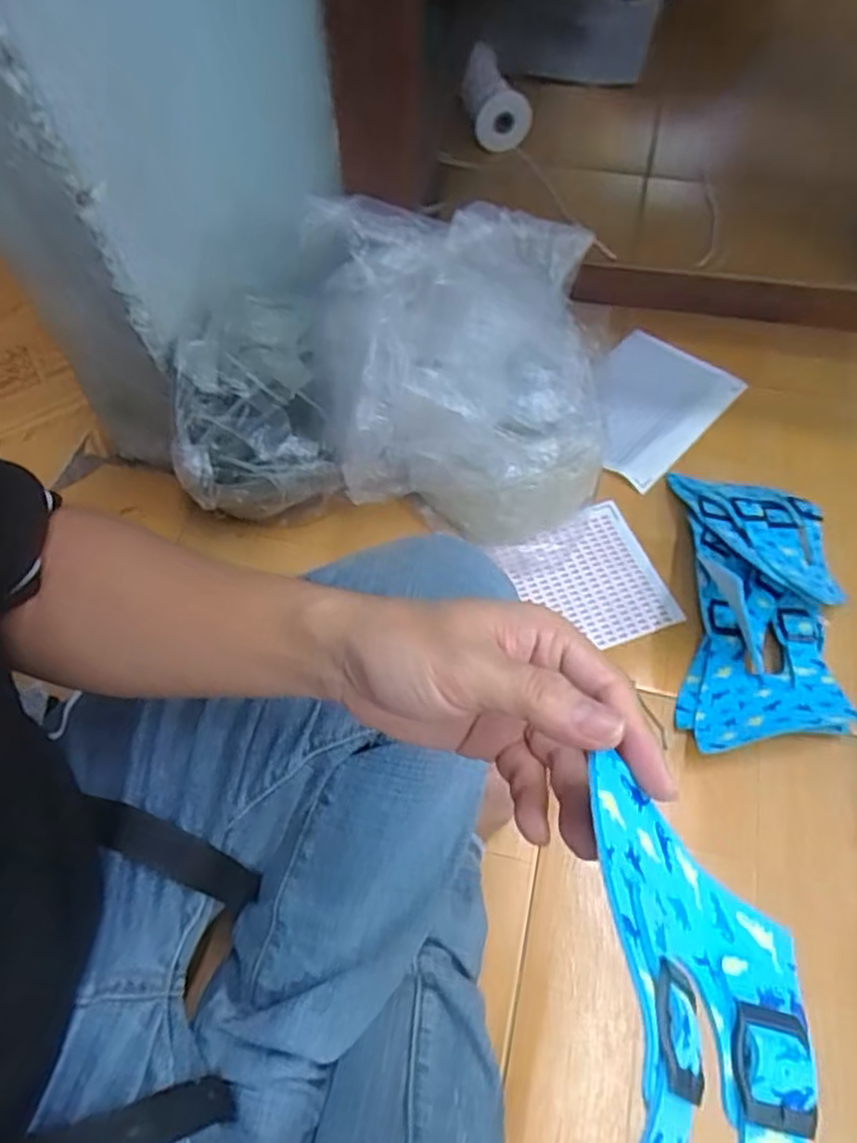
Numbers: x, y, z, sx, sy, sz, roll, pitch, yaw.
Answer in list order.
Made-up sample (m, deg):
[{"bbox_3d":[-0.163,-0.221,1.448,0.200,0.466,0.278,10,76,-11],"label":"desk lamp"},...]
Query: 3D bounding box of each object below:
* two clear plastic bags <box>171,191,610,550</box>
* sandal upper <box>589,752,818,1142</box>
[{"bbox_3d":[-0.030,-0.160,0.647,0.376,0.253,0.172,0,58,2],"label":"two clear plastic bags"},{"bbox_3d":[0.072,0.167,0.215,0.113,0.045,0.178,38,67,-28],"label":"sandal upper"}]

